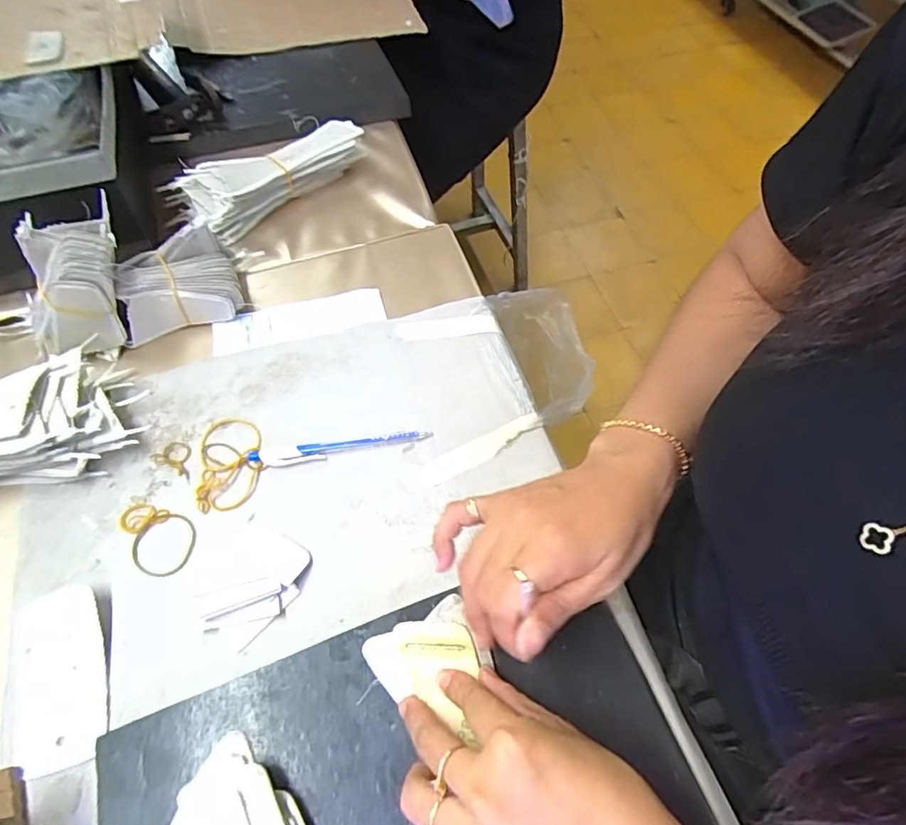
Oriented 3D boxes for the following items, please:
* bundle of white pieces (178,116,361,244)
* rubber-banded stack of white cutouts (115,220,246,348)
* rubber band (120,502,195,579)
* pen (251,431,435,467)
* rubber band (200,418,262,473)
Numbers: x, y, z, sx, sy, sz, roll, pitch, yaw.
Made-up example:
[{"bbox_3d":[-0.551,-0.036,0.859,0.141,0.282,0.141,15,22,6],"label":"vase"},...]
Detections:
[{"bbox_3d":[-0.187,-0.250,0.581,0.196,0.044,0.077,-40,67,-22],"label":"bundle of white pieces"},{"bbox_3d":[-0.238,-0.111,0.480,0.094,0.058,0.065,-16,60,-10],"label":"rubber-banded stack of white cutouts"},{"bbox_3d":[-0.209,0.086,0.393,0.043,0.004,0.062,-29,64,-17],"label":"rubber band"},{"bbox_3d":[-0.088,0.027,0.424,0.139,0.010,0.013,-8,59,-5],"label":"pen"},{"bbox_3d":[-0.175,0.023,0.431,0.047,0.004,0.044,0,59,-1],"label":"rubber band"}]

